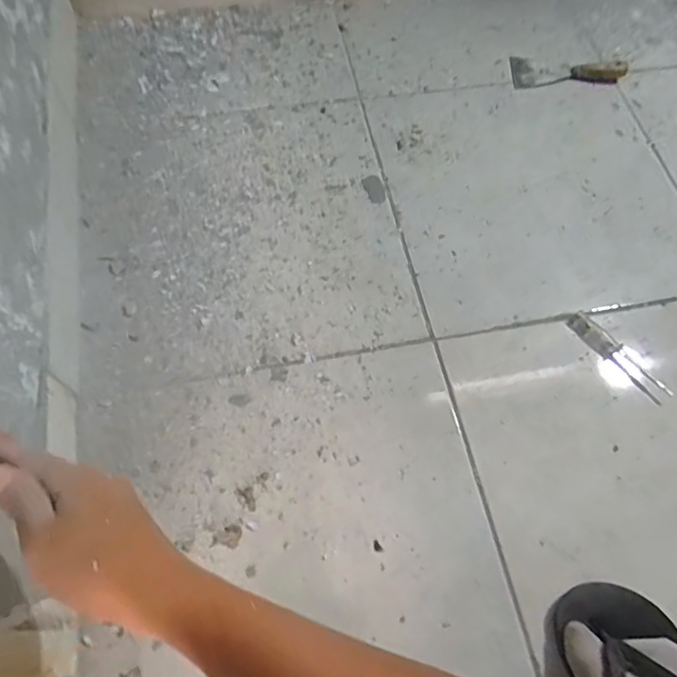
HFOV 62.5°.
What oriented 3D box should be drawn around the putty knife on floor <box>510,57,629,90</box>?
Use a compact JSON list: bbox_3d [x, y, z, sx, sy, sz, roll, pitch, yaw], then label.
[{"bbox_3d":[0.360,-0.412,0.862,0.179,0.018,0.065,3,65,-1],"label":"putty knife on floor"}]

